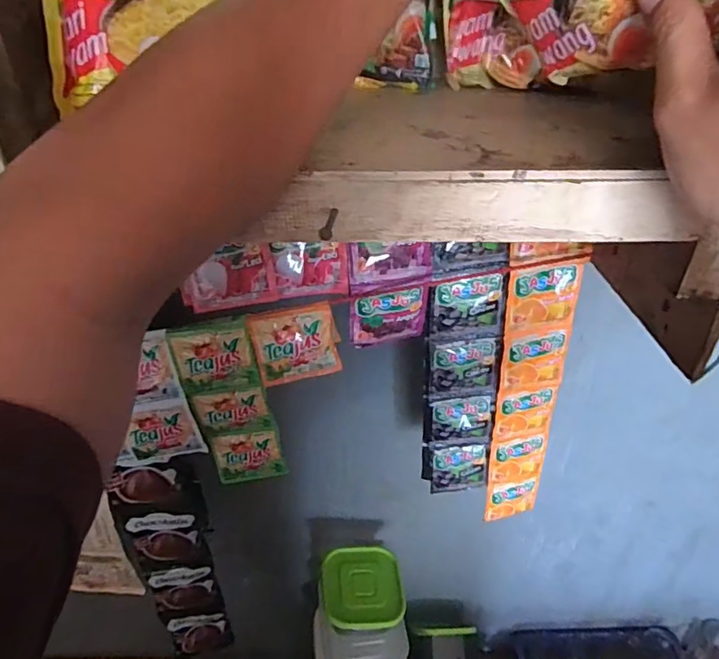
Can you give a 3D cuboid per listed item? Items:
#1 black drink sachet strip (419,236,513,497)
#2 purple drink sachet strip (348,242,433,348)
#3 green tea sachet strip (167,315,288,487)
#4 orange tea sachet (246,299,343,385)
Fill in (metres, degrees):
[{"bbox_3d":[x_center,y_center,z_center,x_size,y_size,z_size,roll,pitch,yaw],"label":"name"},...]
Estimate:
[{"bbox_3d":[0.110,0.058,0.548,0.082,0.320,0.015,0,35,1],"label":"black drink sachet strip"},{"bbox_3d":[0.028,-0.029,0.468,0.074,0.106,0.014,-8,36,-10],"label":"purple drink sachet strip"},{"bbox_3d":[-0.125,0.078,0.506,0.081,0.199,0.014,-4,35,-5],"label":"green tea sachet strip"},{"bbox_3d":[-0.056,0.014,0.463,0.073,0.072,0.013,-9,26,-1],"label":"orange tea sachet"}]

